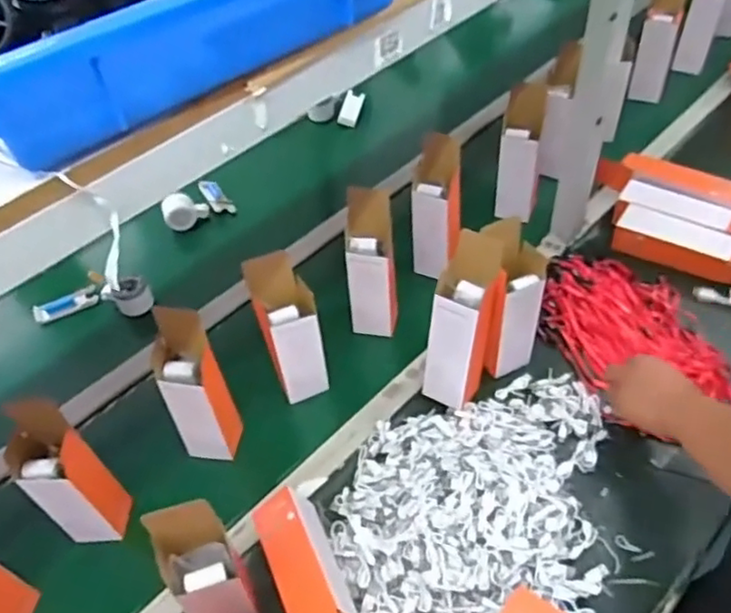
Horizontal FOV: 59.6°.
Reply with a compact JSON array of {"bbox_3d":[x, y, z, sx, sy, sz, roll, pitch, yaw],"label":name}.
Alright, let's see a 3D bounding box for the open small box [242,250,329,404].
[{"bbox_3d":[-0.104,0.035,0.884,0.075,0.219,0.076,-19,49,-11],"label":"open small box"}]

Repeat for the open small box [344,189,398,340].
[{"bbox_3d":[0.008,-0.057,0.961,0.074,0.219,0.072,-2,48,4],"label":"open small box"}]

